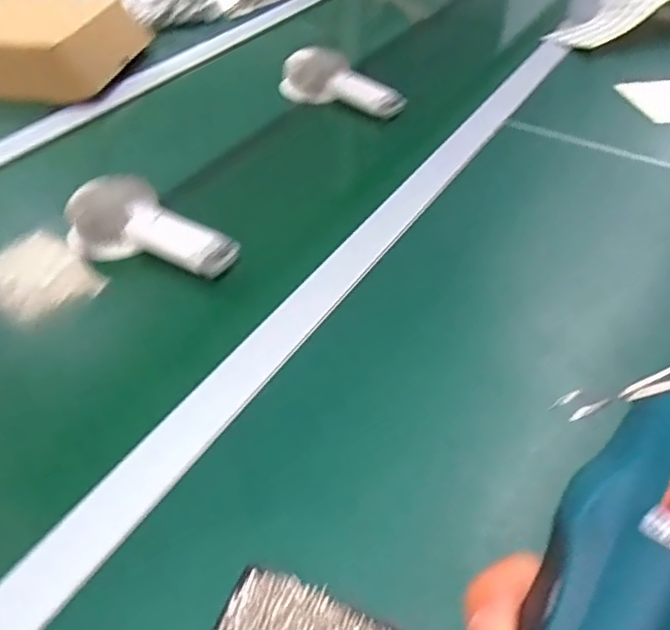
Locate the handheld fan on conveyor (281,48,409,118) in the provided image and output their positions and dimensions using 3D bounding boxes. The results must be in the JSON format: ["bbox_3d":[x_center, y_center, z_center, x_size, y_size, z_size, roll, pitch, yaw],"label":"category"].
[{"bbox_3d":[0.013,-0.309,0.852,0.186,0.046,0.068,23,48,21],"label":"handheld fan on conveyor"}]

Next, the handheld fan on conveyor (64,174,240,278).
[{"bbox_3d":[-0.173,-0.080,0.614,0.176,0.065,0.066,16,46,15],"label":"handheld fan on conveyor"}]

